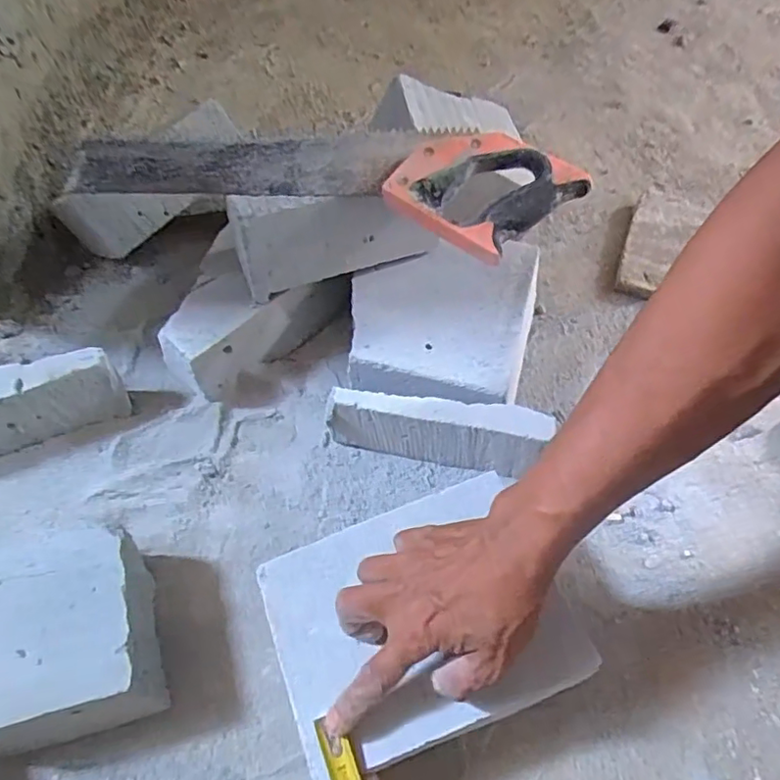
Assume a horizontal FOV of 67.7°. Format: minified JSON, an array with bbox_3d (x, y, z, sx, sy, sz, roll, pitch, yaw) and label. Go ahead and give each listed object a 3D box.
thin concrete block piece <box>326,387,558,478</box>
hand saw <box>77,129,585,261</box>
[{"bbox_3d":[0.040,0.040,0.535,0.189,0.080,0.031,6,55,4],"label":"thin concrete block piece"},{"bbox_3d":[-0.061,-0.204,0.529,0.460,0.035,0.129,12,58,8],"label":"hand saw"}]

